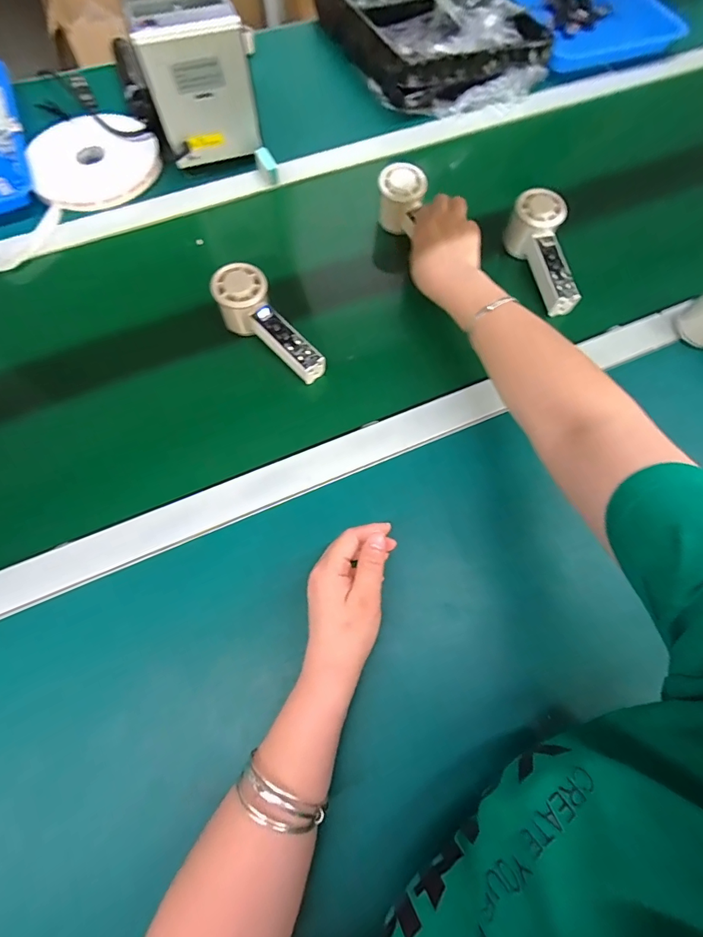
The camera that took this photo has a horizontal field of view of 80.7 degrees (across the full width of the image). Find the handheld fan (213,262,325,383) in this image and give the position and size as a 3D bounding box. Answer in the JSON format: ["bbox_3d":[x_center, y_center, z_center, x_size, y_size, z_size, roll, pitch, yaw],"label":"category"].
[{"bbox_3d":[-0.092,-0.155,0.472,0.054,0.057,0.150,-42,87,-17],"label":"handheld fan"}]

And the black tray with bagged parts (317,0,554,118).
[{"bbox_3d":[0.129,-0.736,0.680,0.285,0.088,0.380,-27,70,-12],"label":"black tray with bagged parts"}]

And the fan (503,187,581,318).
[{"bbox_3d":[0.235,-0.261,0.509,0.048,0.055,0.155,-13,81,-7],"label":"fan"}]

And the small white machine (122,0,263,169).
[{"bbox_3d":[-0.199,-0.514,0.546,0.128,0.134,0.114,-12,67,-6],"label":"small white machine"}]

